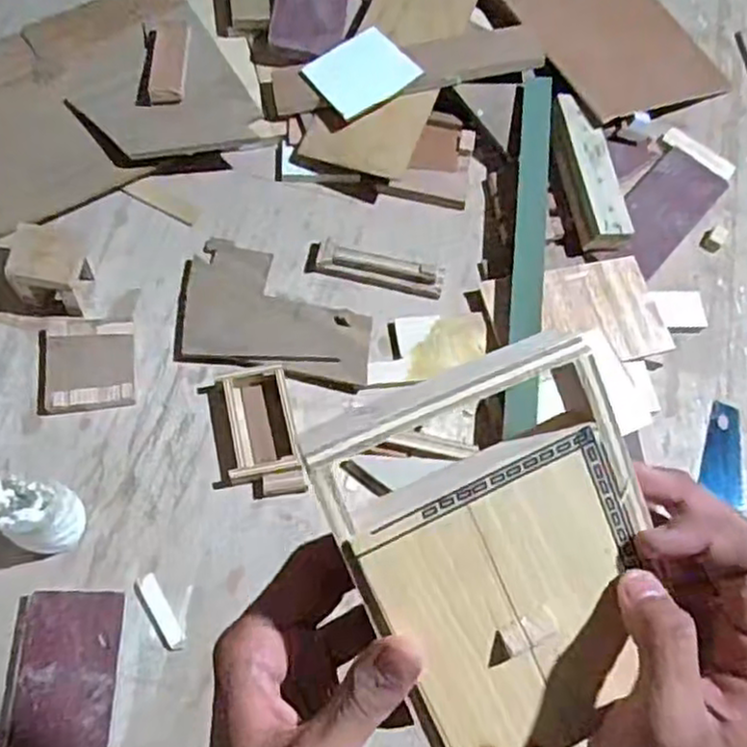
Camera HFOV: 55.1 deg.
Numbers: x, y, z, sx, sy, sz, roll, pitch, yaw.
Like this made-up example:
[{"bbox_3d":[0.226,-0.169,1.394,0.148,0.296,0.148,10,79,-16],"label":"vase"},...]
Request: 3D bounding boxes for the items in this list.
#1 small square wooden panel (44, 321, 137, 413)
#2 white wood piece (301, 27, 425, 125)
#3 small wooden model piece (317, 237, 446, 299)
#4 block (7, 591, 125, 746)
[{"bbox_3d":[-0.307,-0.011,0.776,0.090,0.008,0.105,-6,68,-7],"label":"small square wooden panel"},{"bbox_3d":[-0.017,-0.381,0.907,0.118,0.009,0.108,-36,72,-9],"label":"white wood piece"},{"bbox_3d":[0.009,-0.126,0.858,0.151,0.024,0.033,15,67,2],"label":"small wooden model piece"},{"bbox_3d":[-0.284,0.300,0.658,0.088,0.025,0.187,1,67,-4],"label":"block"}]

